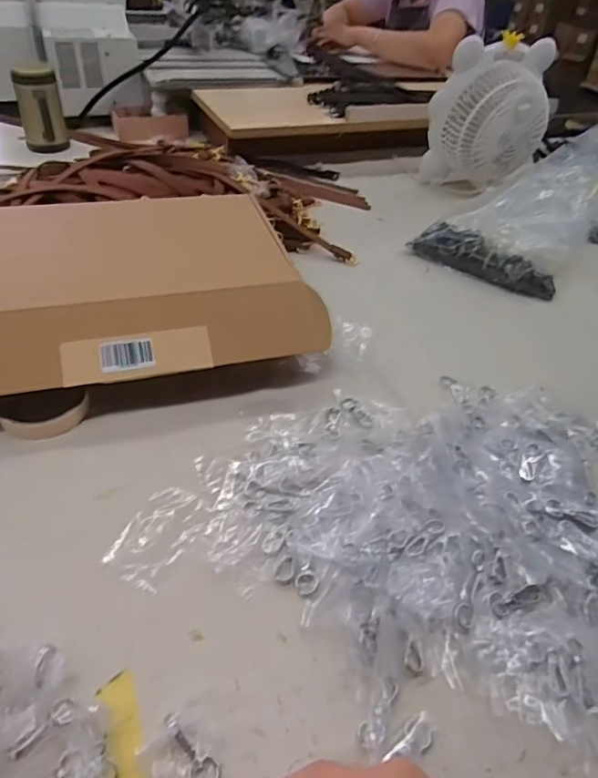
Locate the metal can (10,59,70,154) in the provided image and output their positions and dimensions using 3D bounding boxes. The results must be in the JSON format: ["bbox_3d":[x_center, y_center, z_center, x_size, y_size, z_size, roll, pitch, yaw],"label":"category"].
[{"bbox_3d":[-0.536,-0.581,1.095,0.084,0.162,0.084,-13,44,-22],"label":"metal can"}]

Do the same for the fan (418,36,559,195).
[{"bbox_3d":[0.386,-0.542,1.068,0.215,0.251,0.167,20,44,16],"label":"fan"}]

